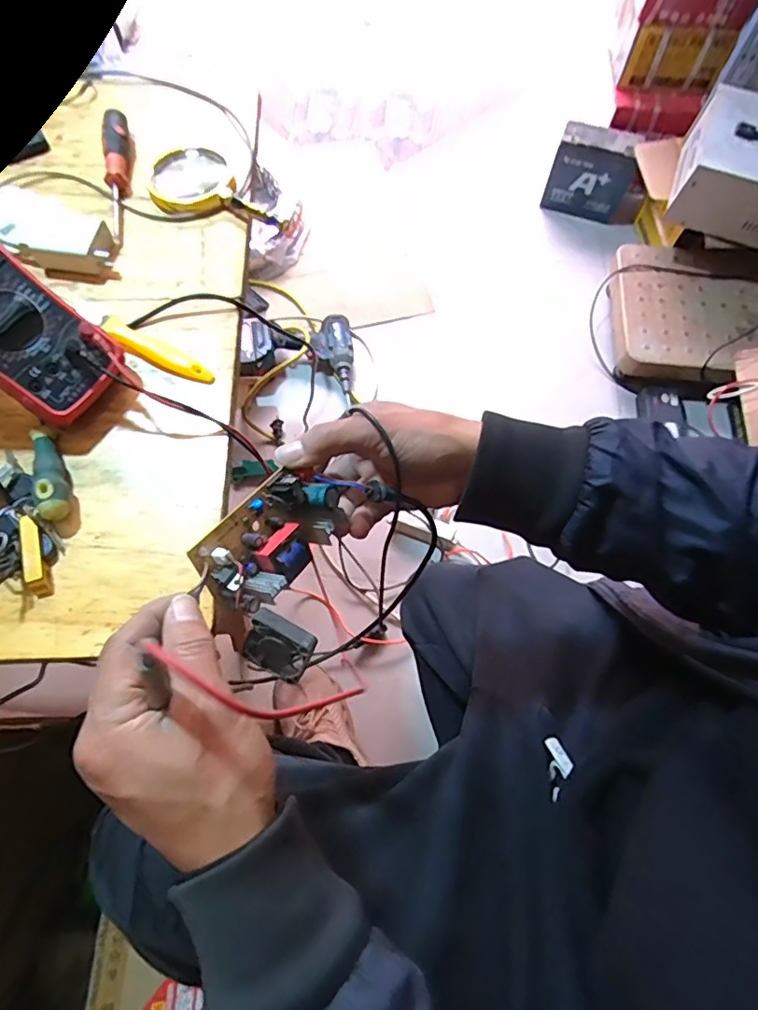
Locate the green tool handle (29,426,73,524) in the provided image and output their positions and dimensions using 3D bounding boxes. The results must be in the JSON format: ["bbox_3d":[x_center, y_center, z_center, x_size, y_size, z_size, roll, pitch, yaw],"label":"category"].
[{"bbox_3d":[-0.264,-0.026,0.424,0.021,0.024,0.080,-23,70,-10],"label":"green tool handle"}]

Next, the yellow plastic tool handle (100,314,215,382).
[{"bbox_3d":[-0.200,-0.138,0.477,0.112,0.018,0.022,25,70,9],"label":"yellow plastic tool handle"}]

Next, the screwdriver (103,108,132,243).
[{"bbox_3d":[-0.270,-0.343,0.549,0.024,0.029,0.155,-7,68,-4],"label":"screwdriver"}]

